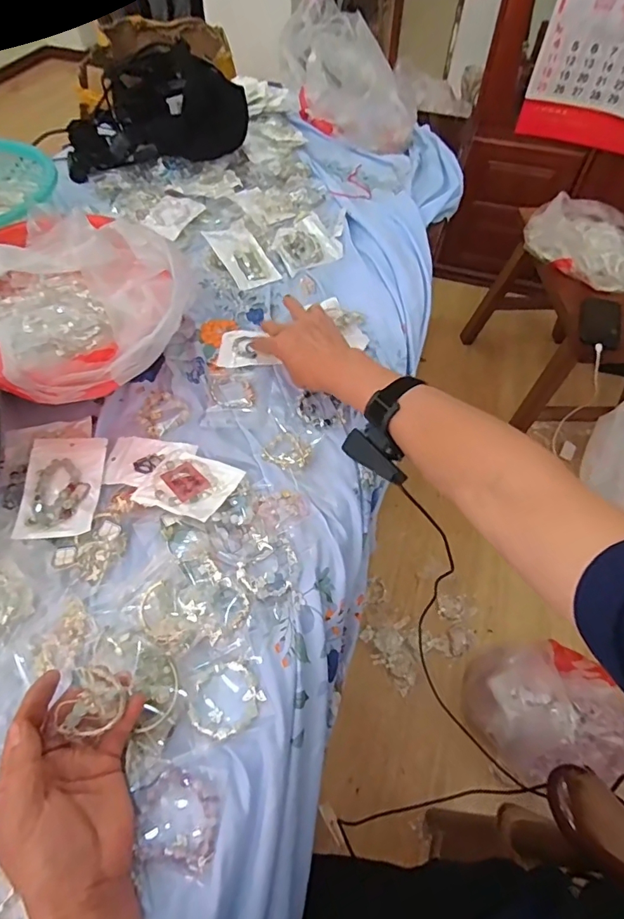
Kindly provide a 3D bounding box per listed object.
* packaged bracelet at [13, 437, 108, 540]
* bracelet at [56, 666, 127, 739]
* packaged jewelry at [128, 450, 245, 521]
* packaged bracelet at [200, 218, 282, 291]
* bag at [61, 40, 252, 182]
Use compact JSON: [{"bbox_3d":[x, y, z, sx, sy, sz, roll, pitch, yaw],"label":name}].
[{"bbox_3d":[-0.270,0.027,0.519,0.075,0.017,0.128,-6,56,-7],"label":"packaged bracelet"},{"bbox_3d":[-0.161,0.178,0.352,0.040,0.011,0.050,28,95,-8],"label":"bracelet"},{"bbox_3d":[-0.132,0.027,0.515,0.095,0.021,0.075,20,57,11],"label":"packaged jewelry"},{"bbox_3d":[-0.113,-0.330,0.756,0.081,0.029,0.150,-27,61,-19],"label":"packaged bracelet"},{"bbox_3d":[-0.309,-0.674,0.893,0.326,0.150,0.220,-16,58,-13],"label":"bag"}]

